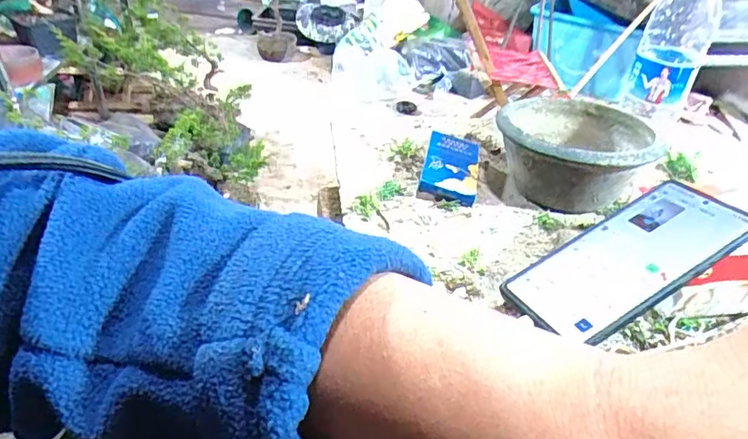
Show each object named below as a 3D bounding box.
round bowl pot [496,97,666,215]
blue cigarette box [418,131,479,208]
[{"bbox_3d":[0.193,-0.064,0.521,0.136,0.072,0.136,3,35,-2],"label":"round bowl pot"},{"bbox_3d":[0.080,-0.057,0.536,0.055,0.031,0.096,10,35,7],"label":"blue cigarette box"}]

